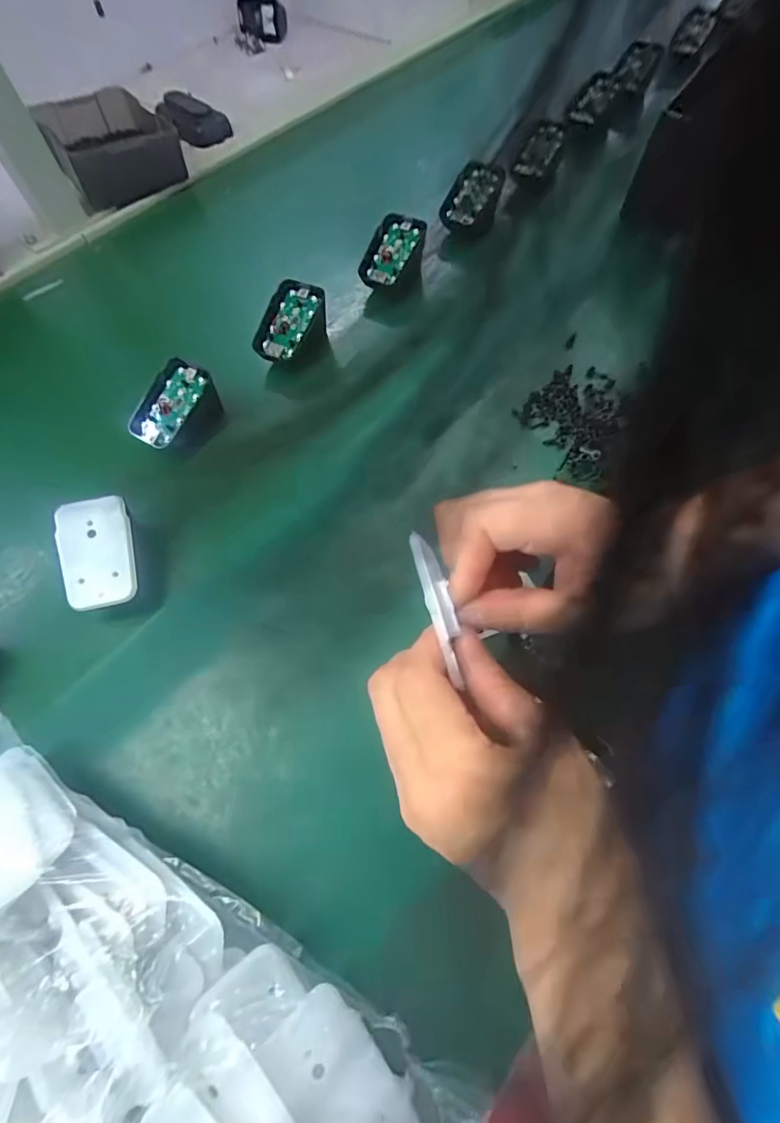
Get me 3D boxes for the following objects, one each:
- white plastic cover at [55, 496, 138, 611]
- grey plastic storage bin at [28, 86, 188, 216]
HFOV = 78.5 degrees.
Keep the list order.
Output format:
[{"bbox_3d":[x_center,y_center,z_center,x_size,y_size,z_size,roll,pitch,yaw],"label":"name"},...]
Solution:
[{"bbox_3d":[-0.186,-0.006,0.302,0.045,0.006,0.068,-11,83,-5],"label":"white plastic cover"},{"bbox_3d":[-0.306,-0.462,0.519,0.117,0.052,0.156,-29,67,-10],"label":"grey plastic storage bin"}]

